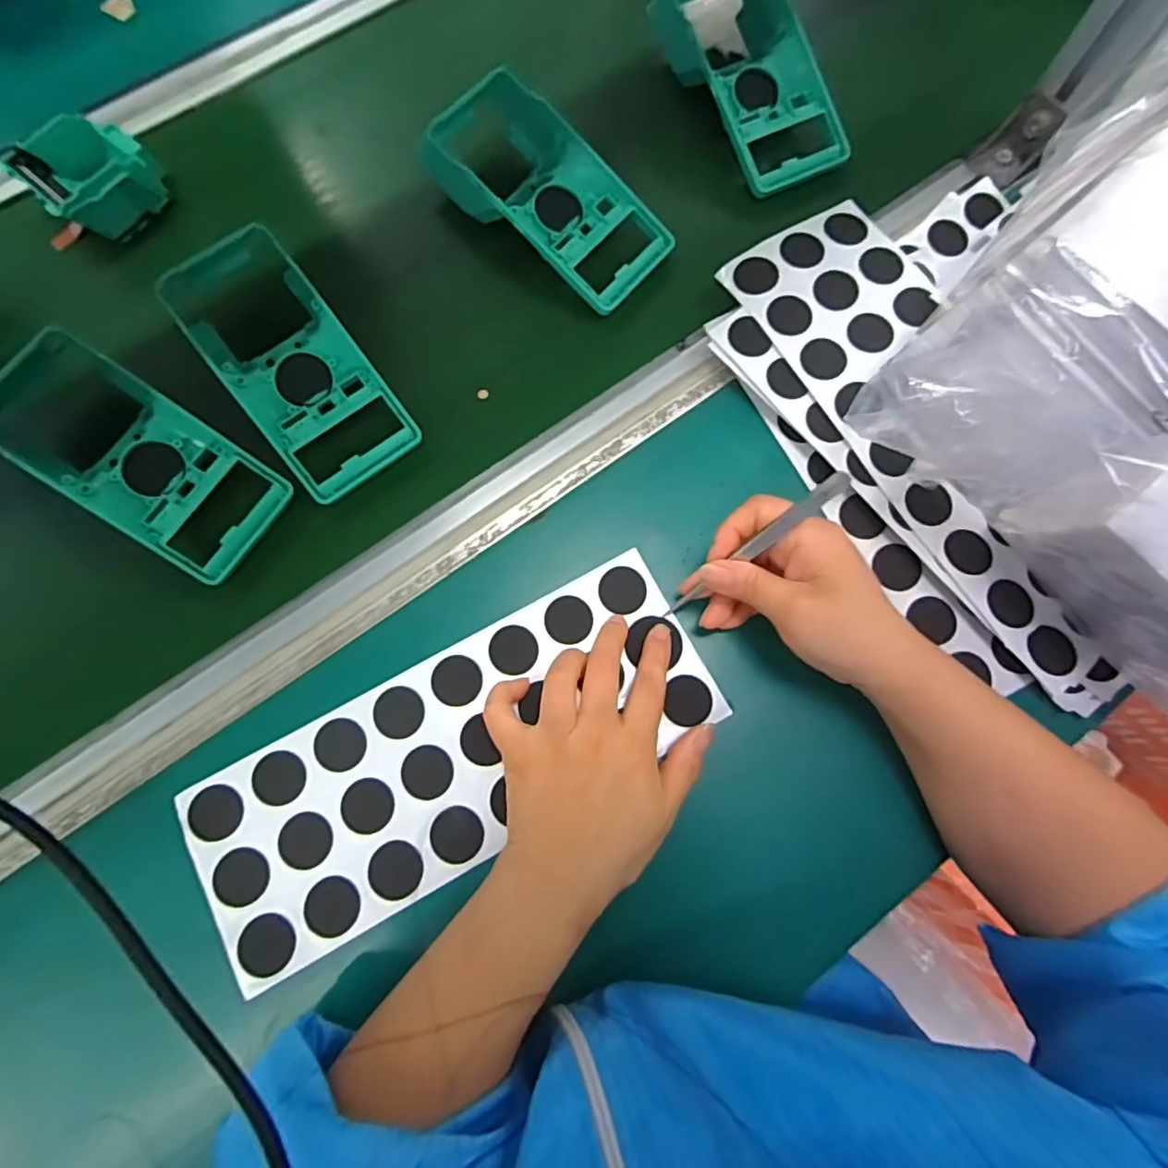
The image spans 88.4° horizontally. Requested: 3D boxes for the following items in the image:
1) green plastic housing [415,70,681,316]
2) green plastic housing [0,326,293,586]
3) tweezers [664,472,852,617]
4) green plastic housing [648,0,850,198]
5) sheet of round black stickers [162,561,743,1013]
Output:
[{"bbox_3d":[-0.031,-0.278,0.428,0.190,0.058,0.096,40,80,9],"label":"green plastic housing"},{"bbox_3d":[-0.283,-0.083,0.371,0.182,0.040,0.084,30,79,8],"label":"green plastic housing"},{"bbox_3d":[0.088,-0.017,0.324,0.006,0.129,0.009,-20,72,-48],"label":"tweezers"},{"bbox_3d":[0.127,-0.384,0.456,0.086,0.060,0.176,-29,78,-6],"label":"green plastic housing"},{"bbox_3d":[-0.071,0.097,0.343,0.295,0.005,0.112,-28,78,-7],"label":"sheet of round black stickers"}]

